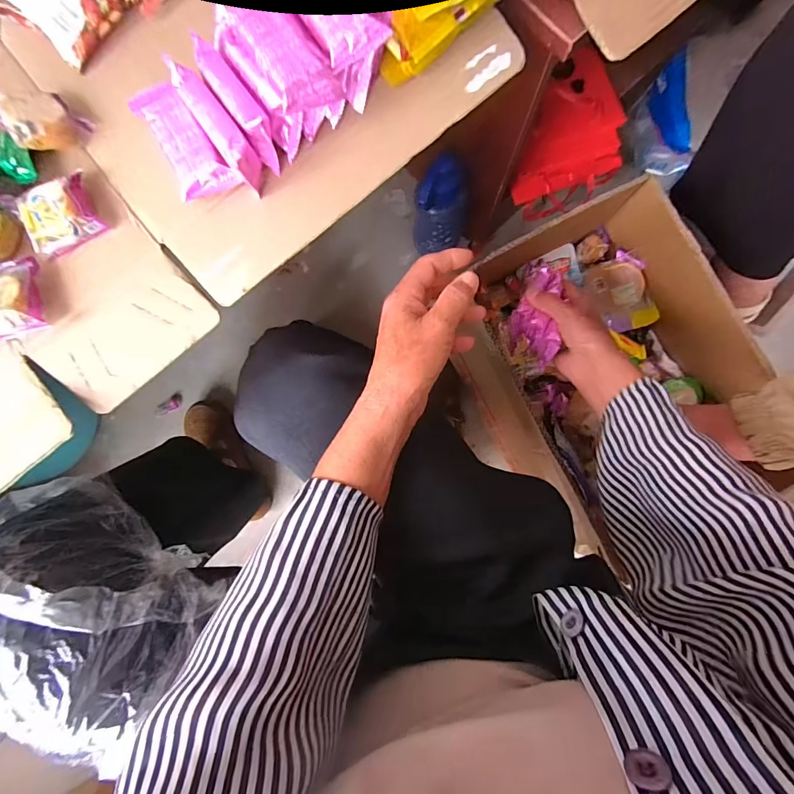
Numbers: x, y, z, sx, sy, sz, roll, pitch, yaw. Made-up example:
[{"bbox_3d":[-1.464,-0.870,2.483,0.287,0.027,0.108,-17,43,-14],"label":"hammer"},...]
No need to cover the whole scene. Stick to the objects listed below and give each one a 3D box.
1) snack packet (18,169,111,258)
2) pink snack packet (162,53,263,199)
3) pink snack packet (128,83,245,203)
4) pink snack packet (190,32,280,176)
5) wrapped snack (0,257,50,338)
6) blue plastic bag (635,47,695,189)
[{"bbox_3d":[-0.263,-0.142,0.310,0.051,0.021,0.047,-32,84,1],"label":"snack packet"},{"bbox_3d":[-0.130,-0.197,0.289,0.021,0.037,0.091,-36,97,1],"label":"pink snack packet"},{"bbox_3d":[-0.166,-0.197,0.308,0.042,0.026,0.086,-34,84,1],"label":"pink snack packet"},{"bbox_3d":[-0.115,-0.214,0.288,0.022,0.033,0.091,-34,102,1],"label":"pink snack packet"},{"bbox_3d":[-0.302,-0.074,0.308,0.048,0.026,0.060,-17,84,3],"label":"wrapped snack"},{"bbox_3d":[0.467,-0.470,0.698,0.047,0.126,0.178,-8,85,3],"label":"blue plastic bag"}]

